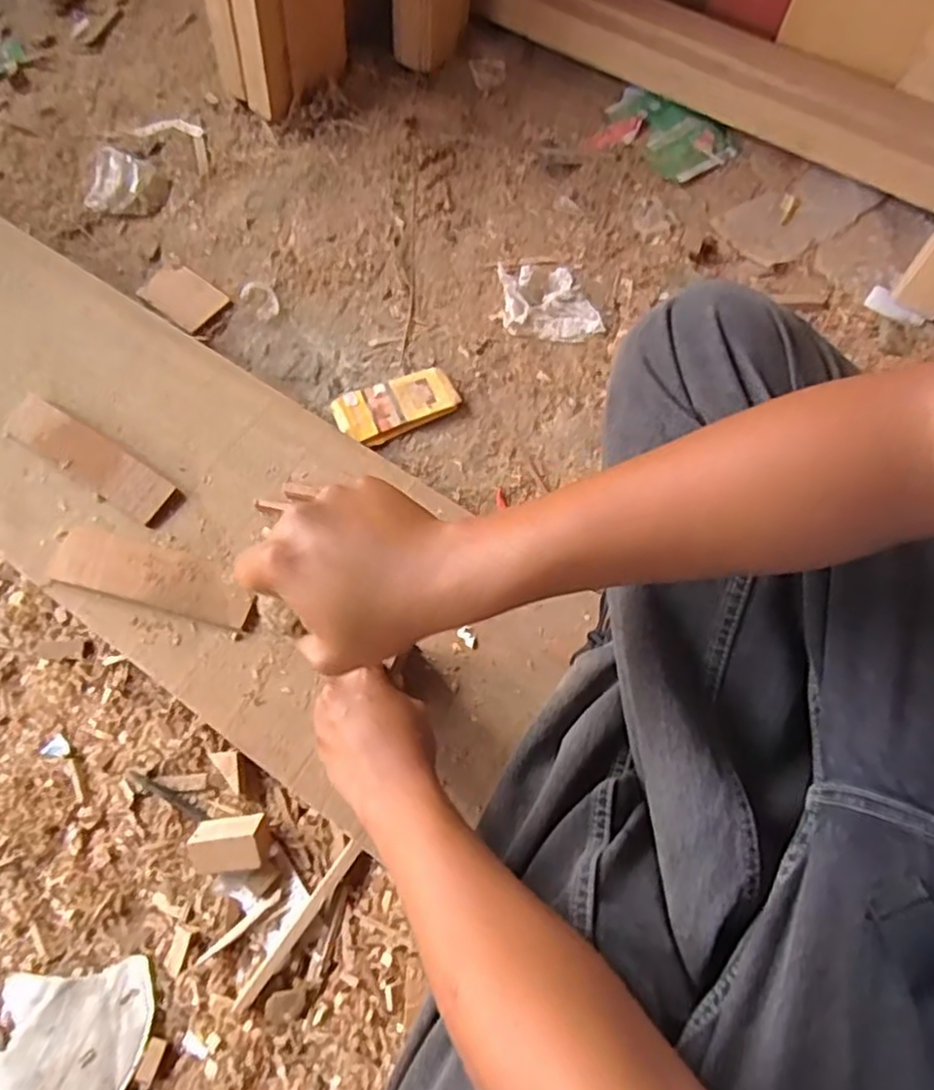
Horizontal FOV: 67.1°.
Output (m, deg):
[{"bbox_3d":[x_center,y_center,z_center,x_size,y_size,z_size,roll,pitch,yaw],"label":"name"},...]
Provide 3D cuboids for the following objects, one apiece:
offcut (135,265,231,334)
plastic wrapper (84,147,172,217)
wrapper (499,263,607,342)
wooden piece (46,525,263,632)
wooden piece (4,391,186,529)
[{"bbox_3d":[-0.324,-0.285,0.801,0.094,0.004,0.061,35,73,14],"label":"offcut"},{"bbox_3d":[-0.412,-0.443,0.857,0.097,0.019,0.087,7,68,4],"label":"plastic wrapper"},{"bbox_3d":[0.092,-0.279,0.775,0.106,0.033,0.108,-6,68,-2],"label":"wrapper"},{"bbox_3d":[-0.272,0.027,0.614,0.189,0.016,0.052,15,69,6],"label":"wooden piece"},{"bbox_3d":[-0.355,-0.081,0.664,0.196,0.010,0.048,31,72,12],"label":"wooden piece"}]

